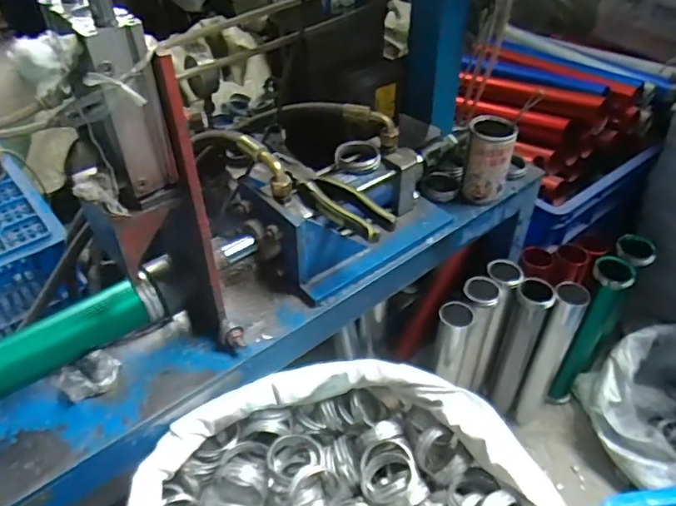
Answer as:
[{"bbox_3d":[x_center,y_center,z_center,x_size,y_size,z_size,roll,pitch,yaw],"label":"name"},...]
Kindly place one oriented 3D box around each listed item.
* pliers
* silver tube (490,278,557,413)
[{"bbox_3d":[-0.012,-0.068,0.651,0.047,0.021,0.189,-33,52,-31],"label":"pliers"},{"bbox_3d":[0.325,0.180,0.977,0.061,0.316,0.050,20,46,21],"label":"silver tube"}]

